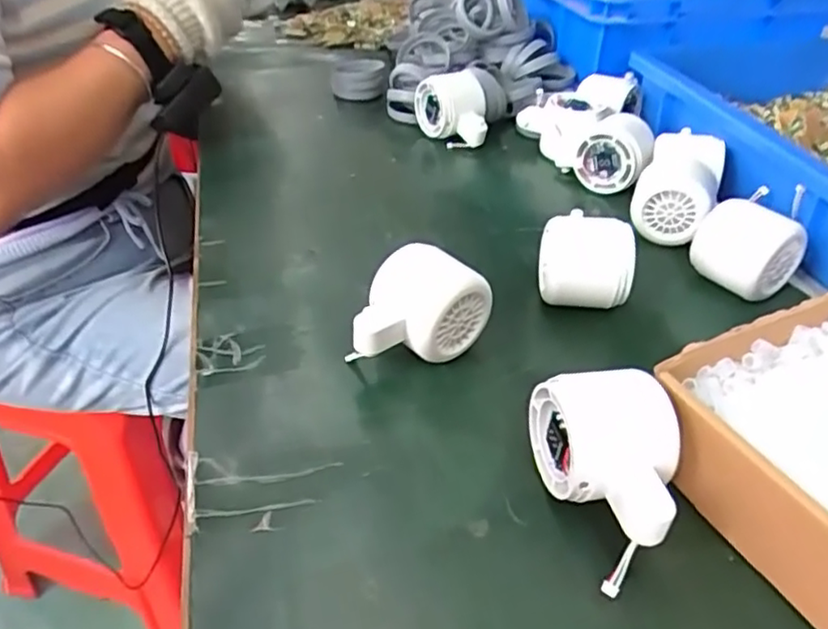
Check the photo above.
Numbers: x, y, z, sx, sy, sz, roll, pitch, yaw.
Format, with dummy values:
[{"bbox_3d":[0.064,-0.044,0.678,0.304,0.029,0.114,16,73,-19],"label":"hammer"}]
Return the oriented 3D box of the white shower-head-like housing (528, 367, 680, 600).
[{"bbox_3d":[0.093,0.069,0.298,0.055,0.049,0.083,-6,39,-9],"label":"white shower-head-like housing"}]

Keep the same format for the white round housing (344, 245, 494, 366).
[{"bbox_3d":[0.003,0.002,0.376,0.057,0.054,0.067,22,43,24],"label":"white round housing"}]

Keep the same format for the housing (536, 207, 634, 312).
[{"bbox_3d":[0.113,-0.037,0.431,0.053,0.049,0.055,-1,39,1],"label":"housing"}]

